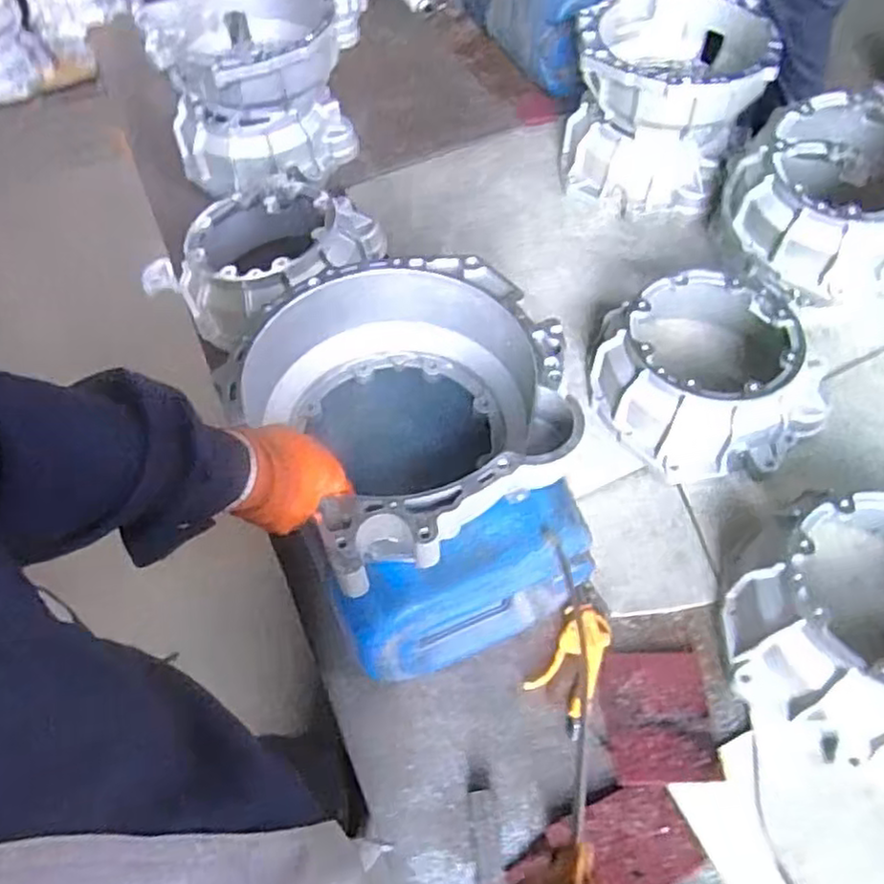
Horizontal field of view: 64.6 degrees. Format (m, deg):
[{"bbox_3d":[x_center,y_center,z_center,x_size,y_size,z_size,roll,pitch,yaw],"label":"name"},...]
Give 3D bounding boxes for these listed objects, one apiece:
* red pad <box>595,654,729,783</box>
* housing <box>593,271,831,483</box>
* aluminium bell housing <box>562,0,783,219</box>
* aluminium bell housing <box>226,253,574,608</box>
[{"bbox_3d":[0.262,0.330,0.845,0.126,0.013,0.148,-3,59,0],"label":"red pad"},{"bbox_3d":[0.402,-0.099,1.060,0.312,0.155,0.314,0,57,1],"label":"housing"},{"bbox_3d":[0.406,-0.627,1.295,0.316,0.251,0.324,18,59,12],"label":"aluminium bell housing"},{"bbox_3d":[-0.034,-0.039,0.740,0.306,0.131,0.324,-1,59,1],"label":"aluminium bell housing"}]

